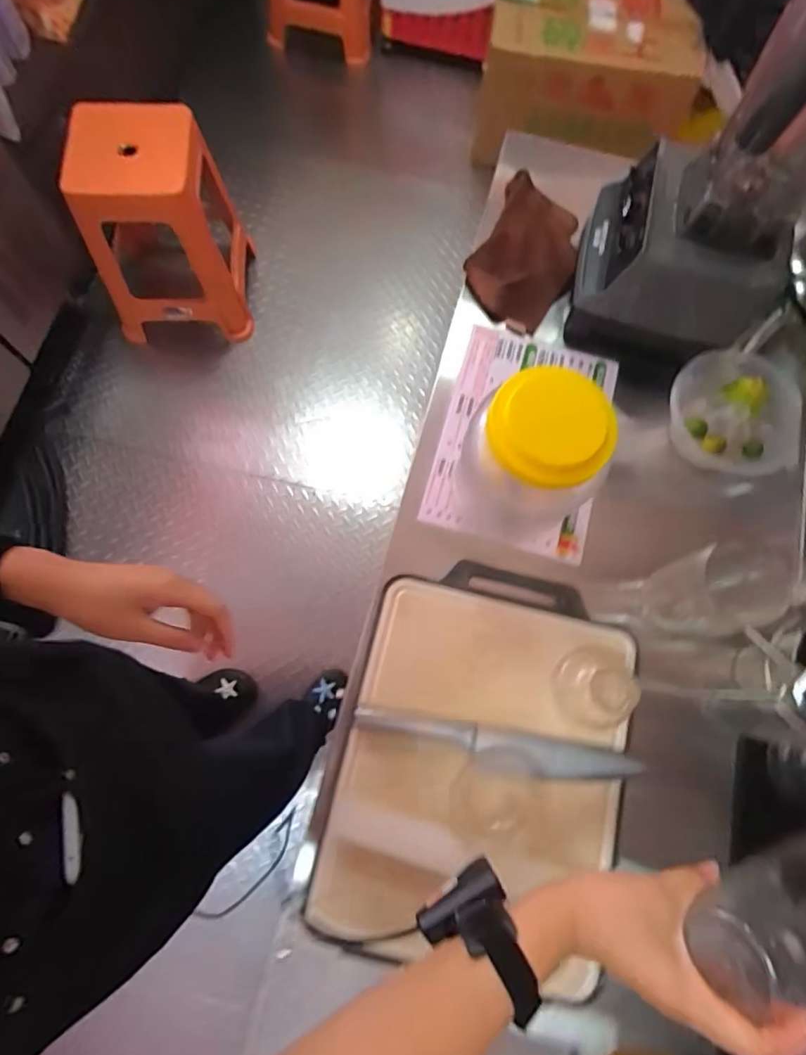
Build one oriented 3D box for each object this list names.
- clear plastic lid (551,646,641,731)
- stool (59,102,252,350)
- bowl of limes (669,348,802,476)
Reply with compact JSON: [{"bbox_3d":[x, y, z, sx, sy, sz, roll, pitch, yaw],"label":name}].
[{"bbox_3d":[0.204,0.168,0.568,0.074,0.064,0.085,6,74,0],"label":"clear plastic lid"},{"bbox_3d":[-0.621,-0.799,1.435,0.355,0.472,0.386,1,74,-2],"label":"stool"},{"bbox_3d":[0.419,-0.140,0.679,0.137,0.059,0.161,-6,75,-4],"label":"bowl of limes"}]

